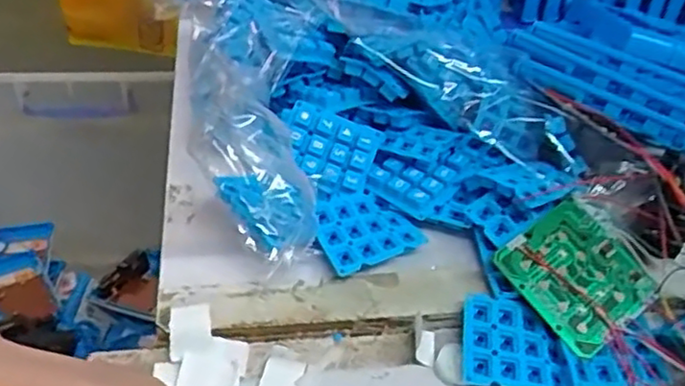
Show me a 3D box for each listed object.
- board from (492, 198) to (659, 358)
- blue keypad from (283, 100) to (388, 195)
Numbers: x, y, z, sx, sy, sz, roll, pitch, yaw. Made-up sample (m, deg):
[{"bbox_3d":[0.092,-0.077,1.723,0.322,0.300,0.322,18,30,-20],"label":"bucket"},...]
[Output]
[{"bbox_3d":[0.129,0.045,0.369,0.067,0.004,0.070,-32,69,-21],"label":"board"},{"bbox_3d":[-0.009,-0.028,0.416,0.059,0.009,0.048,25,77,1],"label":"blue keypad"}]

